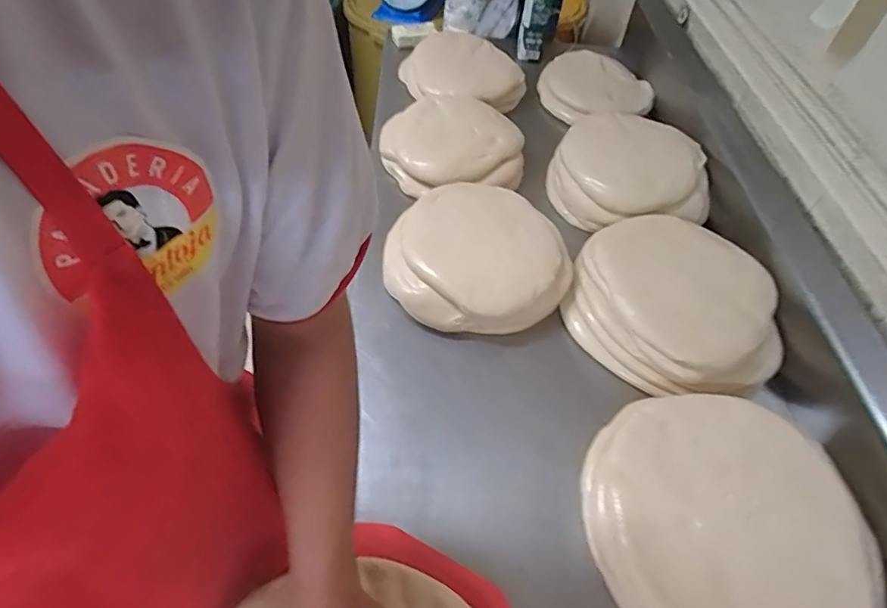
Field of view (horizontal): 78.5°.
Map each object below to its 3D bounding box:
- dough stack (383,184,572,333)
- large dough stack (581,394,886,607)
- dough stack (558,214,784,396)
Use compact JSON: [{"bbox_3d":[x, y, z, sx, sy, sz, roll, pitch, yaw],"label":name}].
[{"bbox_3d":[0.050,-0.080,0.858,0.279,0.079,0.253,2,50,-4],"label":"dough stack"},{"bbox_3d":[0.299,0.244,0.587,0.256,0.112,0.321,1,50,-6],"label":"large dough stack"},{"bbox_3d":[0.344,-0.012,0.800,0.300,0.146,0.246,38,56,23],"label":"dough stack"}]

